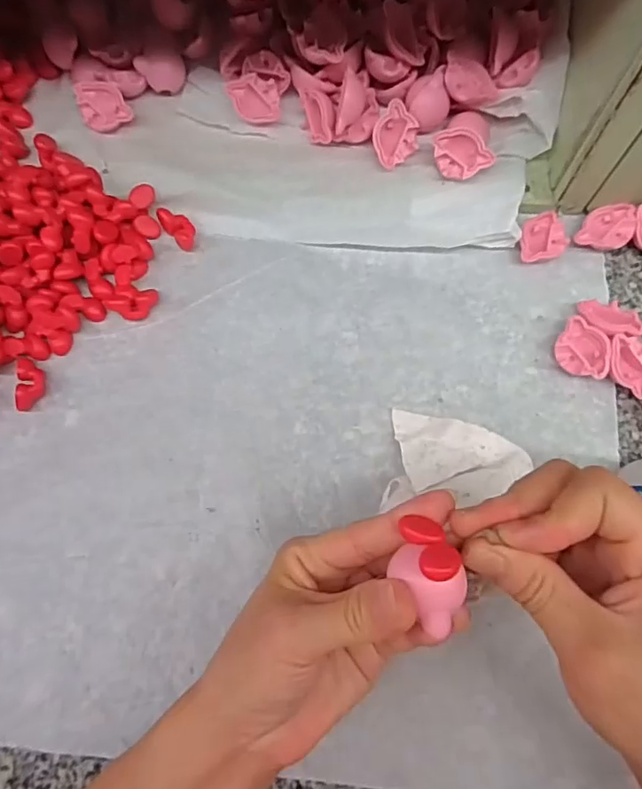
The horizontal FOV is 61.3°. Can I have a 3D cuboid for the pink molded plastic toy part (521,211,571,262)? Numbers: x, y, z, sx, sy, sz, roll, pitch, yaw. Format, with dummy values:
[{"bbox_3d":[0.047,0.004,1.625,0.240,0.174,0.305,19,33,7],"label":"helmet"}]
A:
[{"bbox_3d":[0.138,-0.096,0.341,0.030,0.013,0.030,-10,76,-2],"label":"pink molded plastic toy part"}]

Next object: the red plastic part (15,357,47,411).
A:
[{"bbox_3d":[-0.172,-0.007,0.320,0.012,0.014,0.031,-1,76,0],"label":"red plastic part"}]

